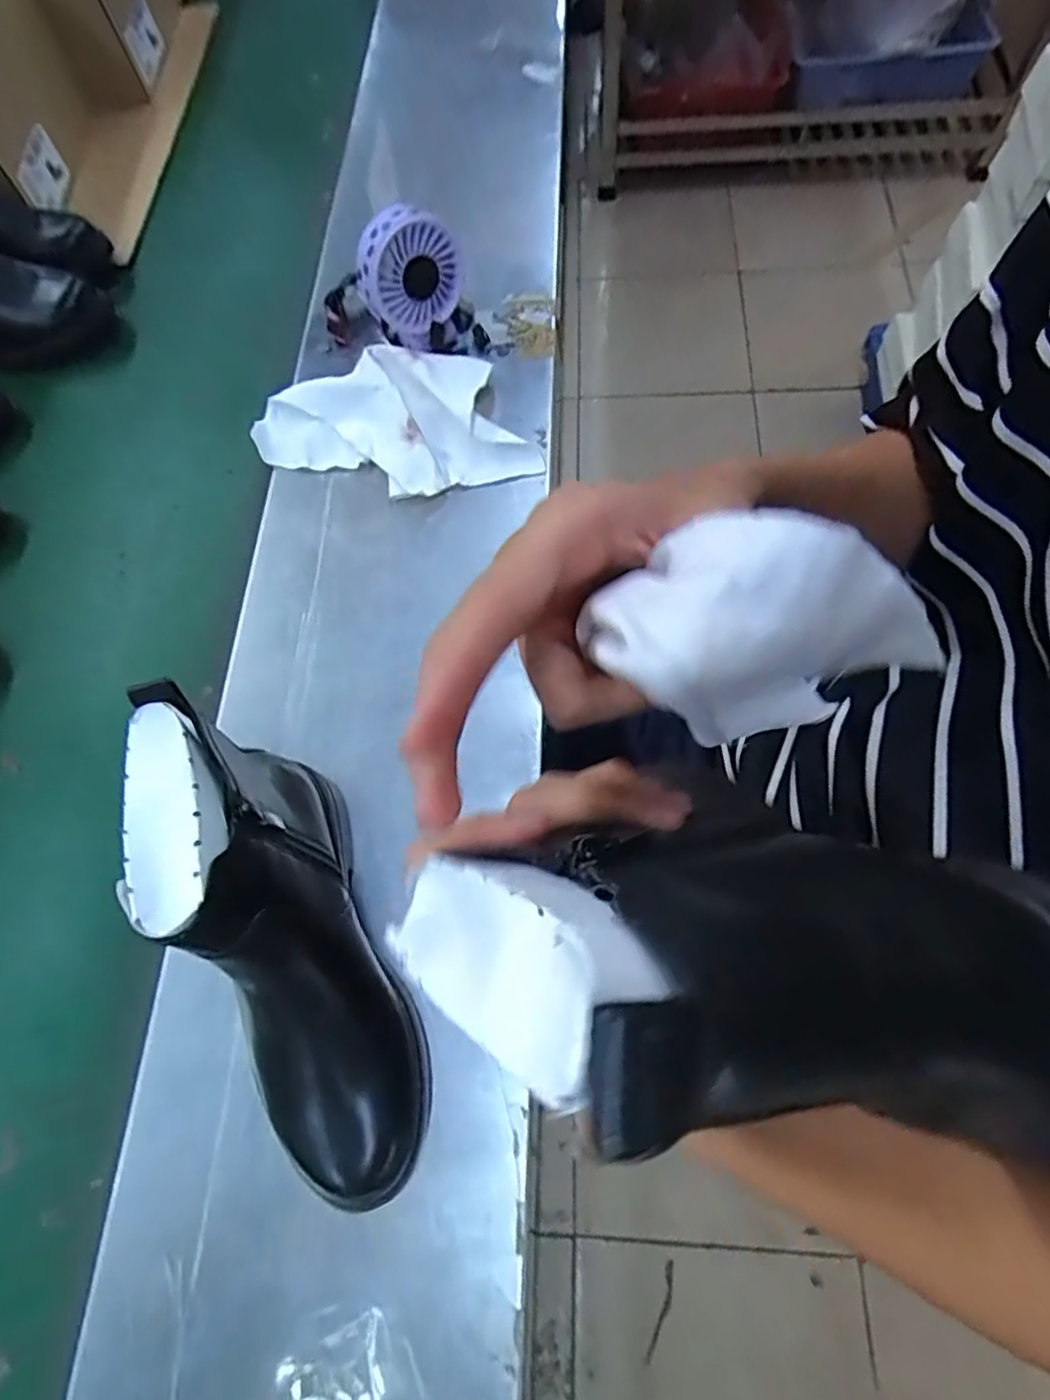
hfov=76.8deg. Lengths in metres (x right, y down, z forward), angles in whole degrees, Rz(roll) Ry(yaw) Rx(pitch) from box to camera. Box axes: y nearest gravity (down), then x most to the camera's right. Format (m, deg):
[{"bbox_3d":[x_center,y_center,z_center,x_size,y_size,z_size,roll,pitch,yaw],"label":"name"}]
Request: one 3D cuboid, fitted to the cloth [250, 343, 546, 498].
[{"bbox_3d":[-0.110,-0.222,0.537,0.211,0.028,0.133,-15,68,-2],"label":"cloth"}]

